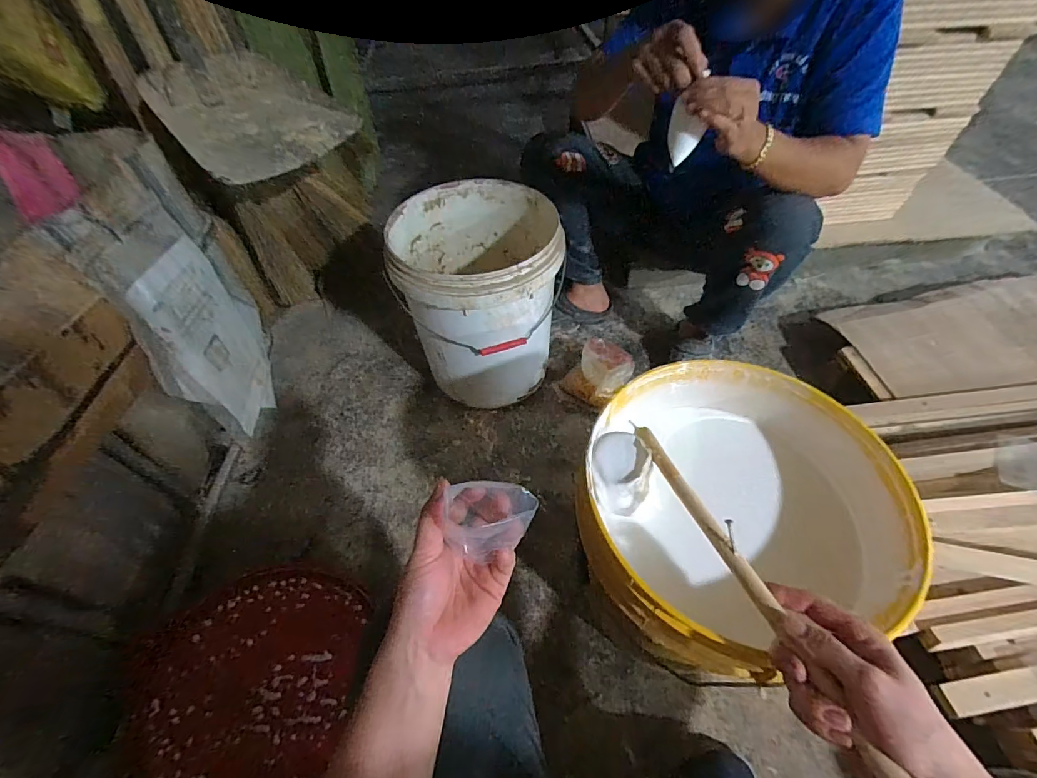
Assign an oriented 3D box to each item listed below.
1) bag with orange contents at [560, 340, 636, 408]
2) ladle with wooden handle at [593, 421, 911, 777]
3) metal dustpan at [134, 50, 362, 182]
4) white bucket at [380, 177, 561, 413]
[{"bbox_3d":[0.177,-0.028,0.969,0.130,0.077,0.134,32,60,25],"label":"bag with orange contents"},{"bbox_3d":[0.175,0.156,0.391,0.076,0.061,0.312,-25,43,-16],"label":"ladle with wooden handle"},{"bbox_3d":[-0.491,-0.521,0.834,0.278,0.118,0.320,32,59,25],"label":"metal dustpan"},{"bbox_3d":[-0.074,-0.171,0.913,0.290,0.364,0.316,-2,51,2],"label":"white bucket"}]

